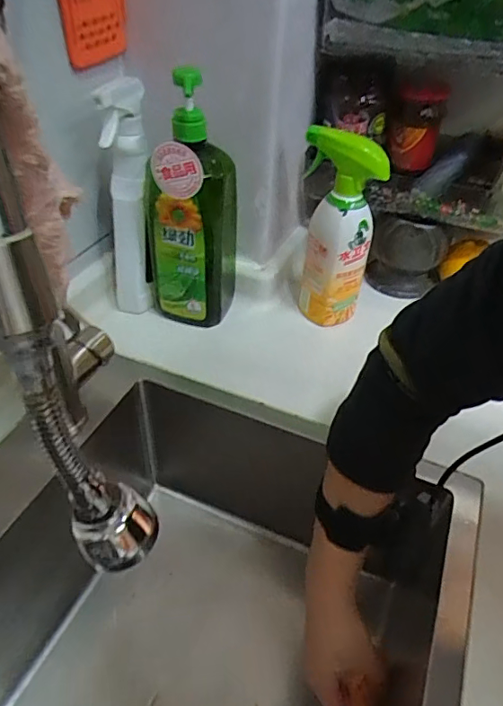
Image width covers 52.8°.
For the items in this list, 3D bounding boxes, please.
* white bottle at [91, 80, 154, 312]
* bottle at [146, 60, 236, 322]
[{"bbox_3d":[-0.144,-0.173,0.602,0.052,0.268,0.073,7,41,4],"label":"white bottle"},{"bbox_3d":[-0.070,-0.158,0.580,0.102,0.283,0.074,1,41,-3],"label":"bottle"}]

